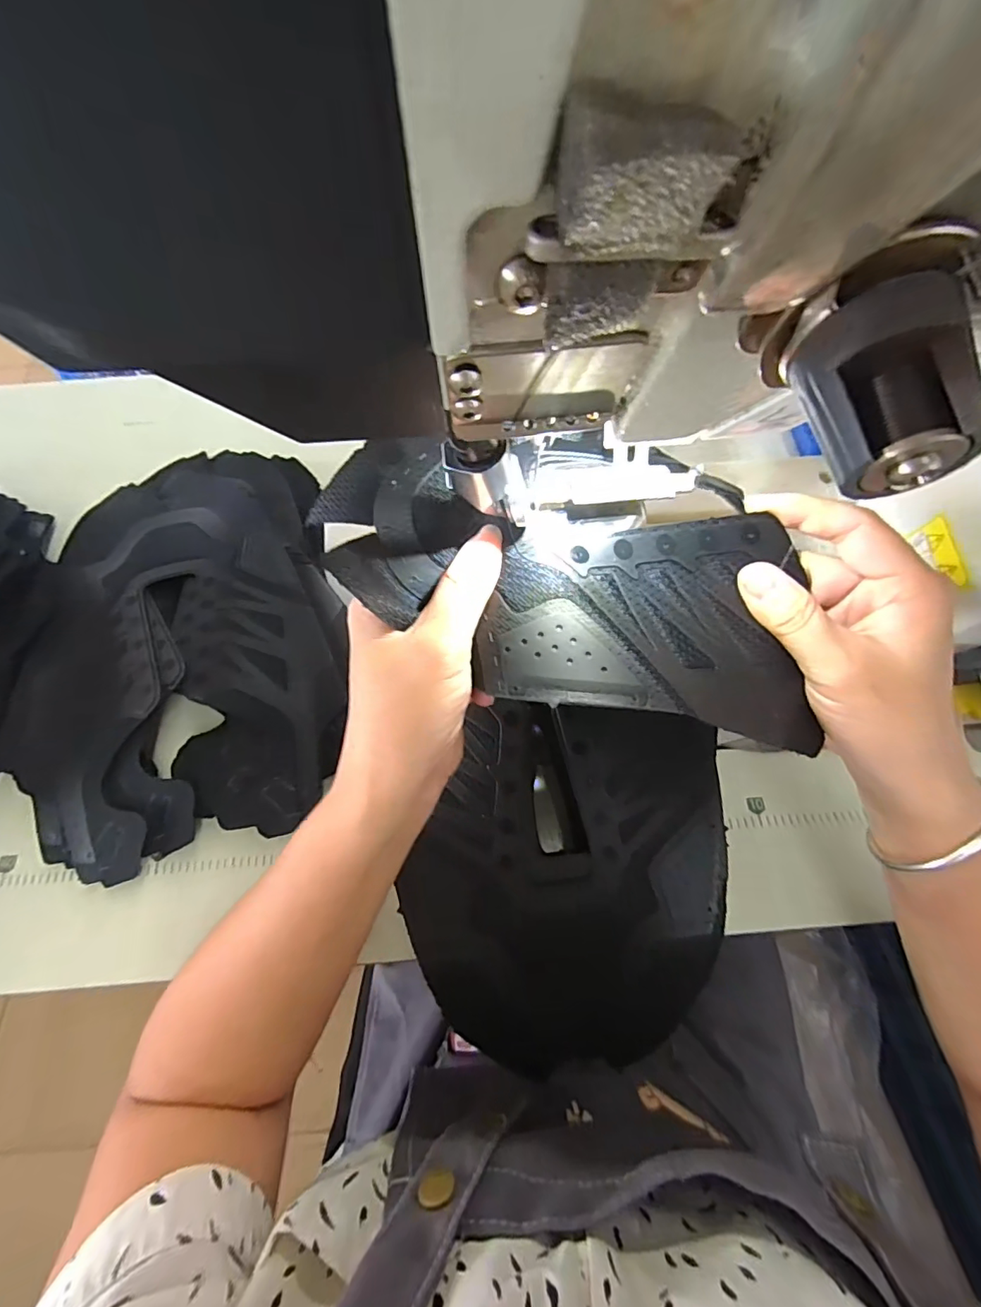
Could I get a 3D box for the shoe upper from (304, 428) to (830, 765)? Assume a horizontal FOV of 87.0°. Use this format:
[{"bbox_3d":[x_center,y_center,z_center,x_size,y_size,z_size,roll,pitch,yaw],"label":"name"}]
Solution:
[{"bbox_3d":[0.034,-0.025,0.215,0.220,0.030,0.102,20,67,2],"label":"shoe upper"}]

